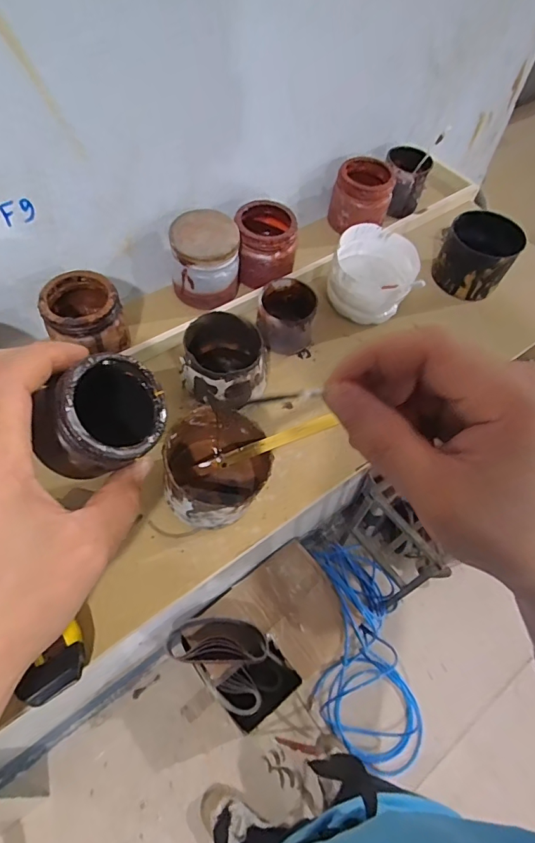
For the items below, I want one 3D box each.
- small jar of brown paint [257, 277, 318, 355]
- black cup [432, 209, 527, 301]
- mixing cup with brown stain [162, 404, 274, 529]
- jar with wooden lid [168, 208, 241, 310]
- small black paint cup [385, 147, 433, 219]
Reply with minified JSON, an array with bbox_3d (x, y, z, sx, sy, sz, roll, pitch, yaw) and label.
[{"bbox_3d":[0.016,-0.087,0.379,0.044,0.039,0.048,2,56,-2],"label":"small jar of brown paint"},{"bbox_3d":[0.196,-0.155,0.426,0.061,0.052,0.063,2,56,-2],"label":"black cup"},{"bbox_3d":[-0.035,0.028,0.310,0.076,0.046,0.074,2,56,-2],"label":"mixing cup with brown stain"},{"bbox_3d":[-0.051,-0.134,0.383,0.056,0.059,0.050,0,56,-3],"label":"jar with wooden lid"},{"bbox_3d":[0.142,-0.247,0.473,0.041,0.047,0.044,2,56,-2],"label":"small black paint cup"}]

